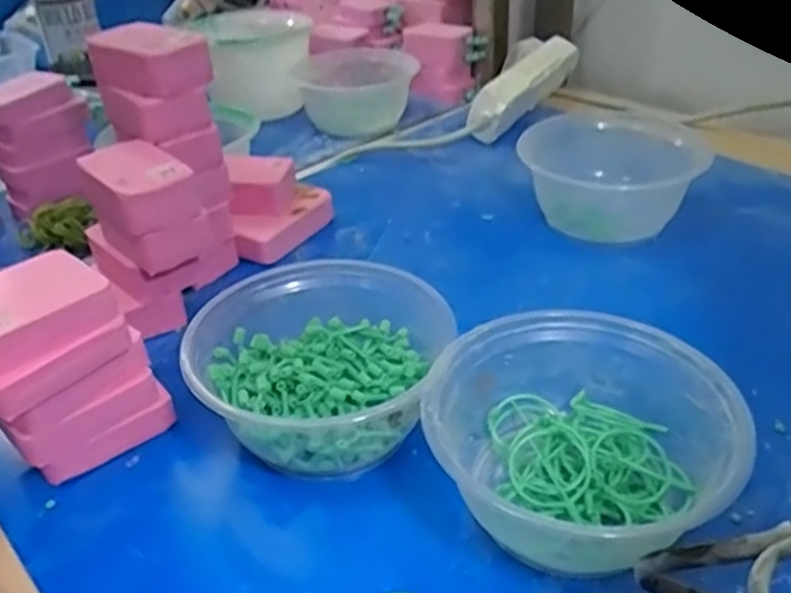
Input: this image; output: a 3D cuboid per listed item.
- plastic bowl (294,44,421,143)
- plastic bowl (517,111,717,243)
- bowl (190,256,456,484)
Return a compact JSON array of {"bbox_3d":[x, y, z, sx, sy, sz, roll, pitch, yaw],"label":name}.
[{"bbox_3d":[-0.041,-0.221,0.777,0.121,0.057,0.111,-9,34,-6],"label":"plastic bowl"},{"bbox_3d":[0.167,-0.101,0.576,0.127,0.061,0.120,5,35,14],"label":"plastic bowl"},{"bbox_3d":[-0.038,0.038,0.395,0.122,0.062,0.133,-3,34,2],"label":"bowl"}]

